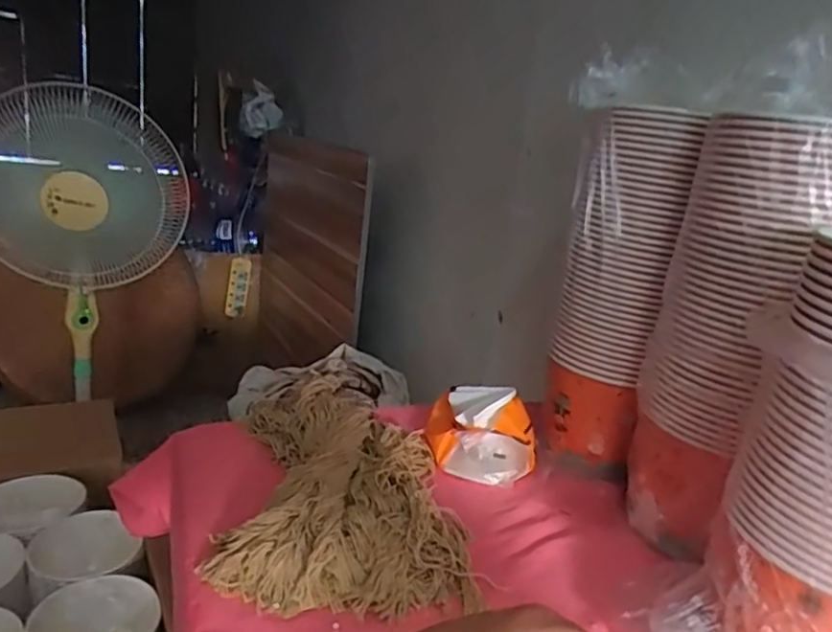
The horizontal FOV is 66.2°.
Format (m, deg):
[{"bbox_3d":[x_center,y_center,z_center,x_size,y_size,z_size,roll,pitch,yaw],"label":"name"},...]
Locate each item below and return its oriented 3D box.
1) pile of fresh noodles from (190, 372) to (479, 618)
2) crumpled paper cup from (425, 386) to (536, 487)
[{"bbox_3d":[-0.072,0.164,0.659,0.224,0.057,0.337,4,18,-7],"label":"pile of fresh noodles"},{"bbox_3d":[0.078,0.134,0.775,0.131,0.080,0.123,8,18,5],"label":"crumpled paper cup"}]

